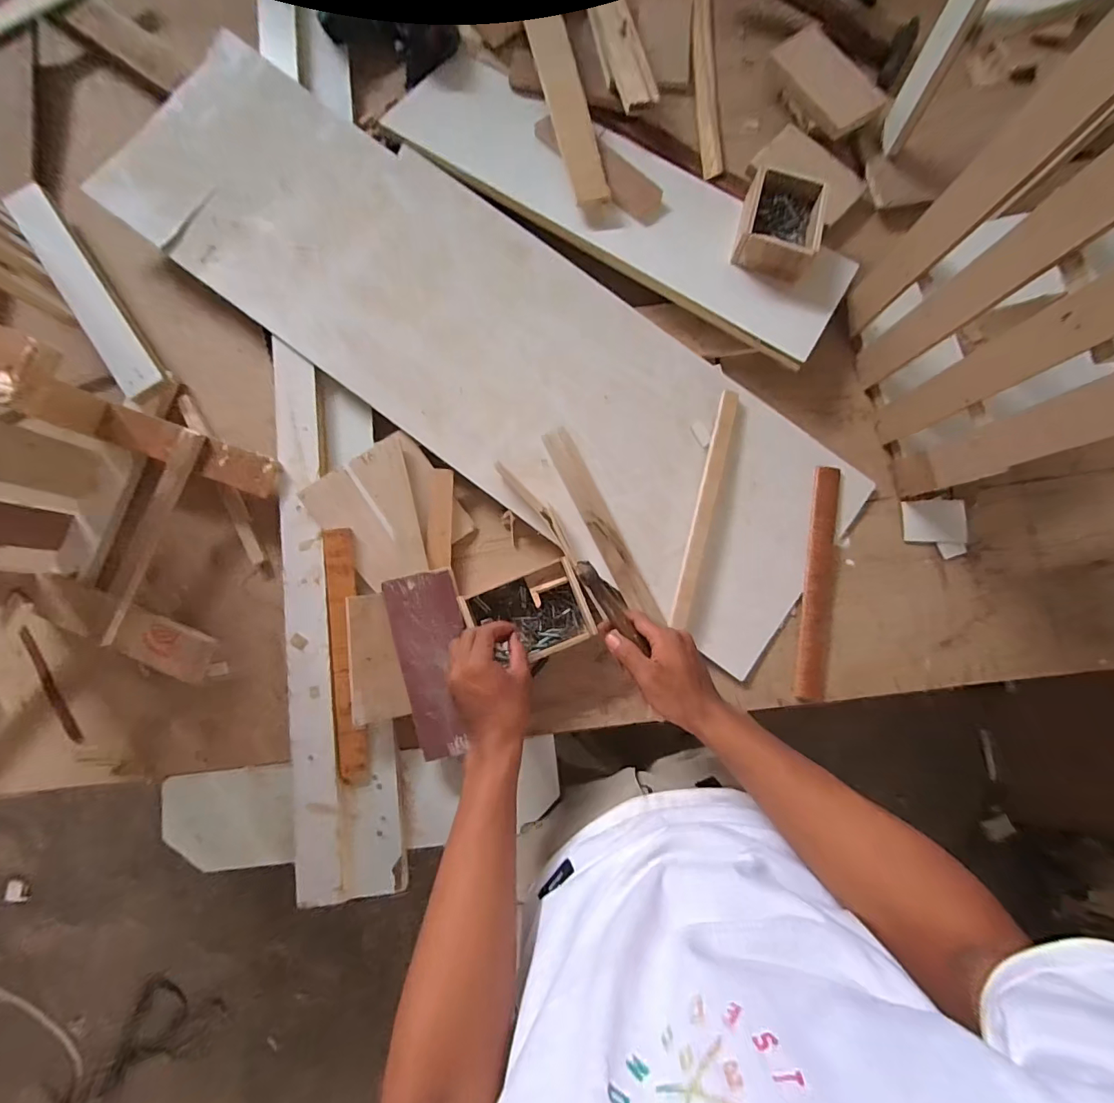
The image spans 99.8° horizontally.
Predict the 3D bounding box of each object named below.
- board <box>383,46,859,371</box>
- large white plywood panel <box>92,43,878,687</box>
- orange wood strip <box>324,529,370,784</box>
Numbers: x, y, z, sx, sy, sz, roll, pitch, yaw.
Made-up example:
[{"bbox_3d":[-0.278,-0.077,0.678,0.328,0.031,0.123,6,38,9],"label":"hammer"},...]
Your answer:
[{"bbox_3d":[0.082,-0.472,0.621,0.629,0.031,0.175,32,85,2],"label":"board"},{"bbox_3d":[-0.094,-0.282,0.617,1.047,0.014,0.309,37,85,2],"label":"large white plywood panel"},{"bbox_3d":[-0.257,0.124,0.568,0.034,0.016,0.303,-5,87,-10],"label":"orange wood strip"}]

